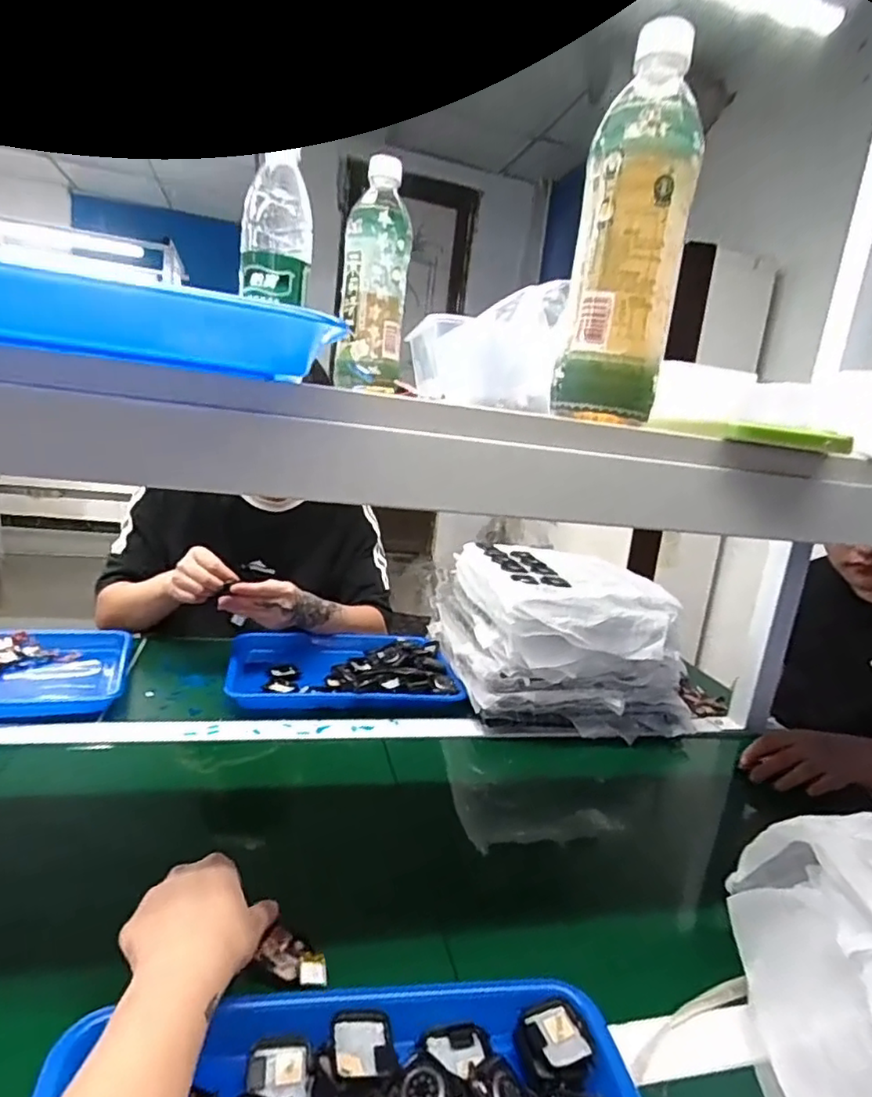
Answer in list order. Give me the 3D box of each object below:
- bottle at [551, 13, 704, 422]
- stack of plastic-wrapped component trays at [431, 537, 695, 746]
[{"bbox_3d":[0.116,-0.181,0.373,0.062,0.235,0.060,10,13,14],"label":"bottle"},{"bbox_3d":[0.165,0.114,0.927,0.275,0.173,0.337,4,13,-15],"label":"stack of plastic-wrapped component trays"}]

